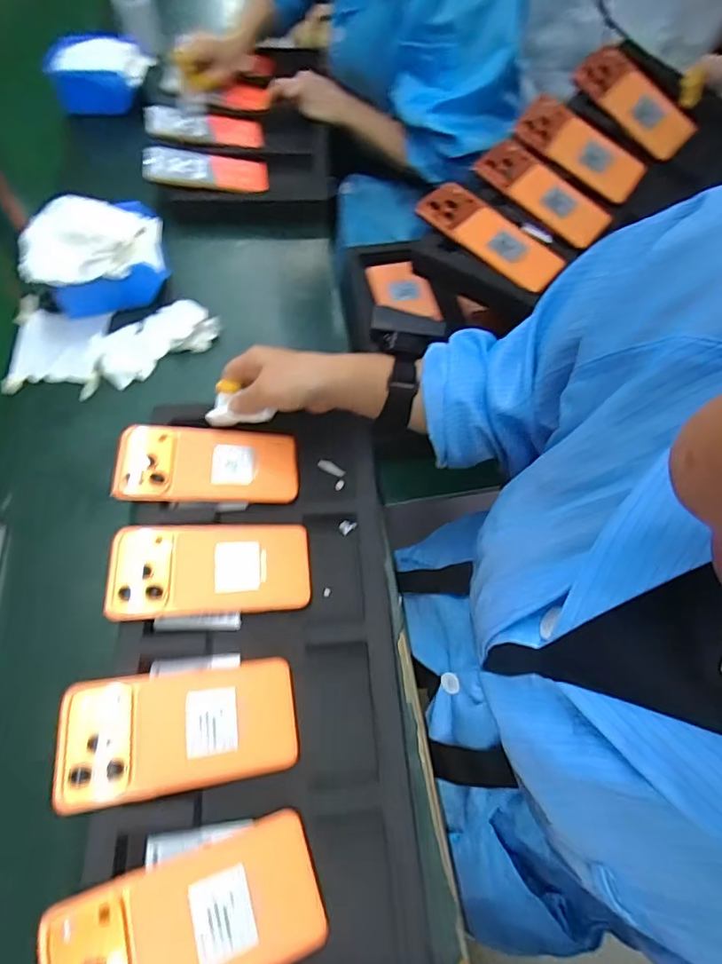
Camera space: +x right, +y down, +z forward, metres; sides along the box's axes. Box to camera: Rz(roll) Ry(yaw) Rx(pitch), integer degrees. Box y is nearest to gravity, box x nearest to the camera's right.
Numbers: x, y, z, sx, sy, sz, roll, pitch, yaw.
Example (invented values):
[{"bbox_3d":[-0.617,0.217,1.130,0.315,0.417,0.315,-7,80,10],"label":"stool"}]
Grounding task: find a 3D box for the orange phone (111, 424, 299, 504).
[{"bbox_3d":[-0.143,-0.017,0.496,0.163,0.008,0.080,2,59,-15],"label":"orange phone"}]

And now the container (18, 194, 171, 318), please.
[{"bbox_3d":[-0.309,-0.268,0.617,0.142,0.090,0.134,-14,60,-9],"label":"container"}]

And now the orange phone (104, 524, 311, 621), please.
[{"bbox_3d":[-0.126,0.072,0.444,0.161,0.005,0.079,0,60,-16],"label":"orange phone"}]

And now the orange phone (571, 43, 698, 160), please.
[{"bbox_3d":[0.356,-0.493,0.678,0.165,0.017,0.071,44,89,-3],"label":"orange phone"}]

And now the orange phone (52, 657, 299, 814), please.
[{"bbox_3d":[-0.130,0.178,0.380,0.160,0.006,0.081,-2,57,-17],"label":"orange phone"}]

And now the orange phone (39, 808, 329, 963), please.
[{"bbox_3d":[-0.107,0.277,0.323,0.160,0.010,0.080,-11,56,-20],"label":"orange phone"}]

